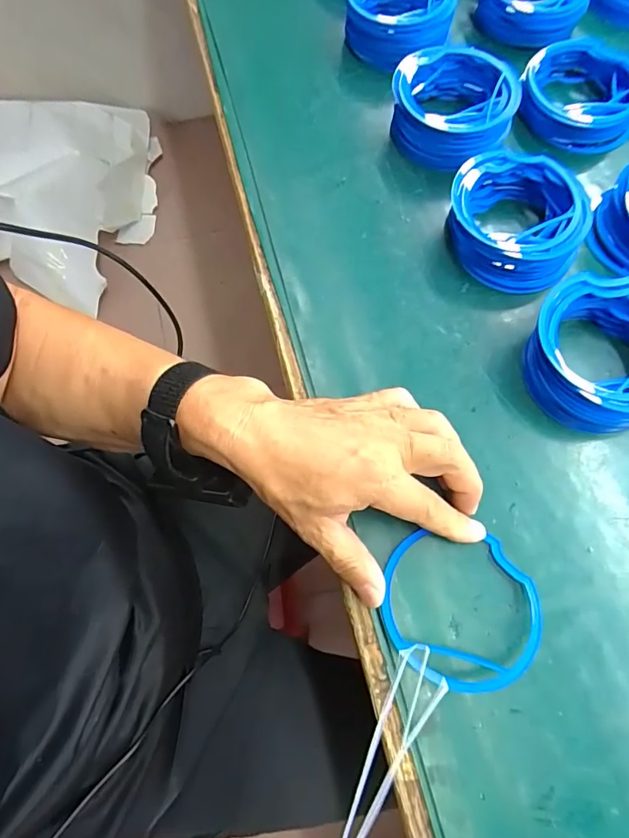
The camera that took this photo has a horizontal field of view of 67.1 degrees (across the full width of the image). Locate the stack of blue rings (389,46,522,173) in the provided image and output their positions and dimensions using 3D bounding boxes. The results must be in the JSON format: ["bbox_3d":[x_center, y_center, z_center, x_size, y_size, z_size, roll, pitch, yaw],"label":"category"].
[{"bbox_3d":[0.115,-0.264,0.402,0.103,0.038,0.103,26,74,10],"label":"stack of blue rings"}]

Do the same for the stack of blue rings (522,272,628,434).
[{"bbox_3d":[0.199,-0.045,0.328,0.102,0.038,0.103,29,74,11],"label":"stack of blue rings"}]

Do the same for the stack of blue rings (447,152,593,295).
[{"bbox_3d":[0.154,-0.153,0.365,0.100,0.036,0.099,3,71,3],"label":"stack of blue rings"}]

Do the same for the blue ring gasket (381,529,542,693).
[{"bbox_3d":[0.089,0.113,0.283,0.095,0.006,0.086,3,59,-2],"label":"blue ring gasket"}]

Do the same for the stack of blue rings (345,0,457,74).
[{"bbox_3d":[0.079,-0.375,0.443,0.099,0.045,0.091,18,72,8],"label":"stack of blue rings"}]

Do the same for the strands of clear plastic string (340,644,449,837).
[{"bbox_3d":[0.032,0.177,0.236,0.027,0.012,0.129,32,54,12],"label":"strands of clear plastic string"}]

